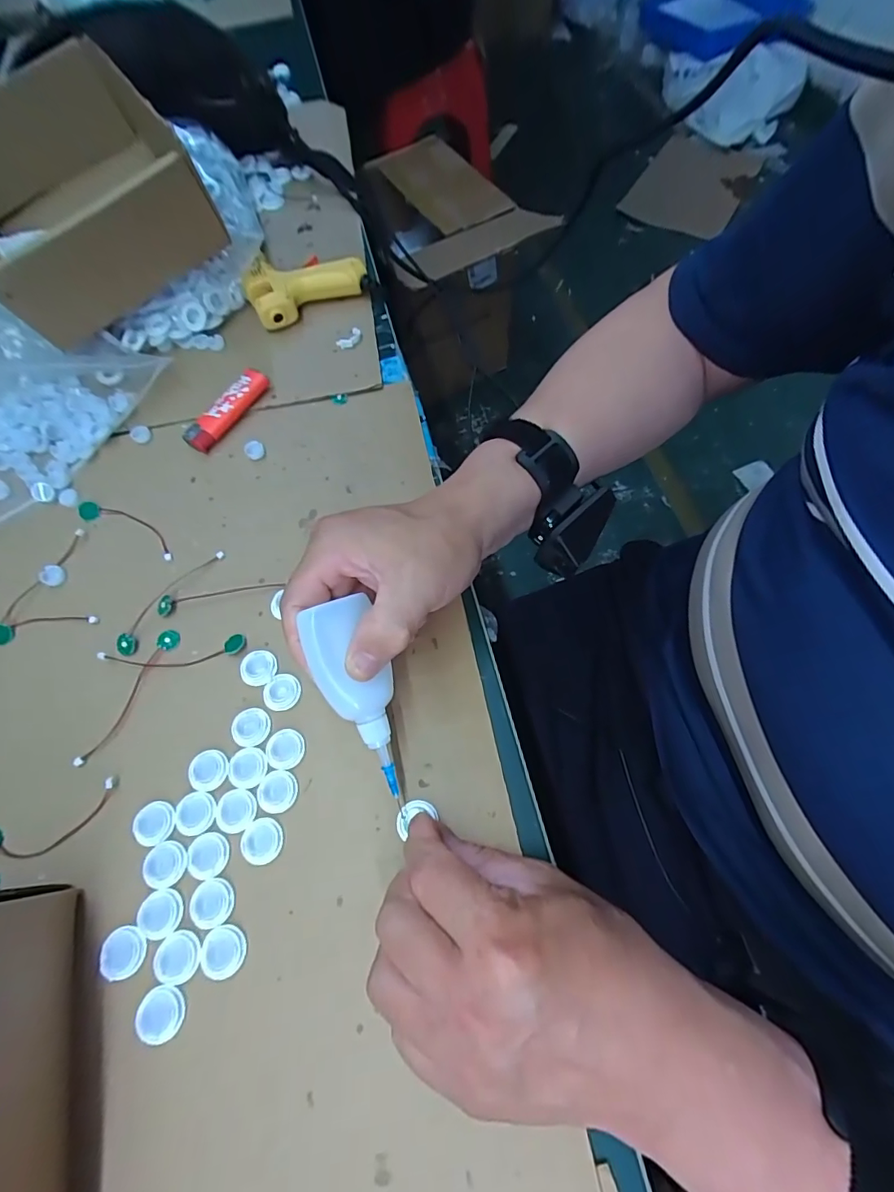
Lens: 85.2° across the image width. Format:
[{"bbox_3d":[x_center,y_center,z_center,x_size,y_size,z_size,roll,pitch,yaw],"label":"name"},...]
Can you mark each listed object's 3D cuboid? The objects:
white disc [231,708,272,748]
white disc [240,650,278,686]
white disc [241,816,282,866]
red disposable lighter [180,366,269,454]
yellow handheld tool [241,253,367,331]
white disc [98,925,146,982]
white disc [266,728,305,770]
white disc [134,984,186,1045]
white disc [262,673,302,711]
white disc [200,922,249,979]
[{"bbox_3d":[-0.120,0.079,0.295,0.023,0.004,0.023,-1,65,2],"label":"white disc"},{"bbox_3d":[-0.120,0.046,0.311,0.023,0.004,0.022,-1,65,2],"label":"white disc"},{"bbox_3d":[-0.103,0.136,0.270,0.022,0.004,0.022,-1,65,2],"label":"white disc"},{"bbox_3d":[-0.176,-0.149,0.391,0.024,0.017,0.079,34,71,16],"label":"red disposable lighter"},{"bbox_3d":[-0.133,-0.288,0.447,0.102,0.030,0.079,-31,68,-12],"label":"yellow handheld tool"},{"bbox_3d":[-0.168,0.183,0.249,0.023,0.004,0.023,-1,65,2],"label":"white disc"},{"bbox_3d":[-0.096,0.091,0.289,0.022,0.004,0.023,-1,65,2],"label":"white disc"},{"bbox_3d":[-0.141,0.206,0.240,0.022,0.005,0.022,-1,65,2],"label":"white disc"},{"bbox_3d":[-0.103,0.059,0.303,0.024,0.004,0.022,-1,65,2],"label":"white disc"},{"bbox_3d":[-0.115,0.182,0.250,0.022,0.004,0.022,-8,65,-1],"label":"white disc"}]

